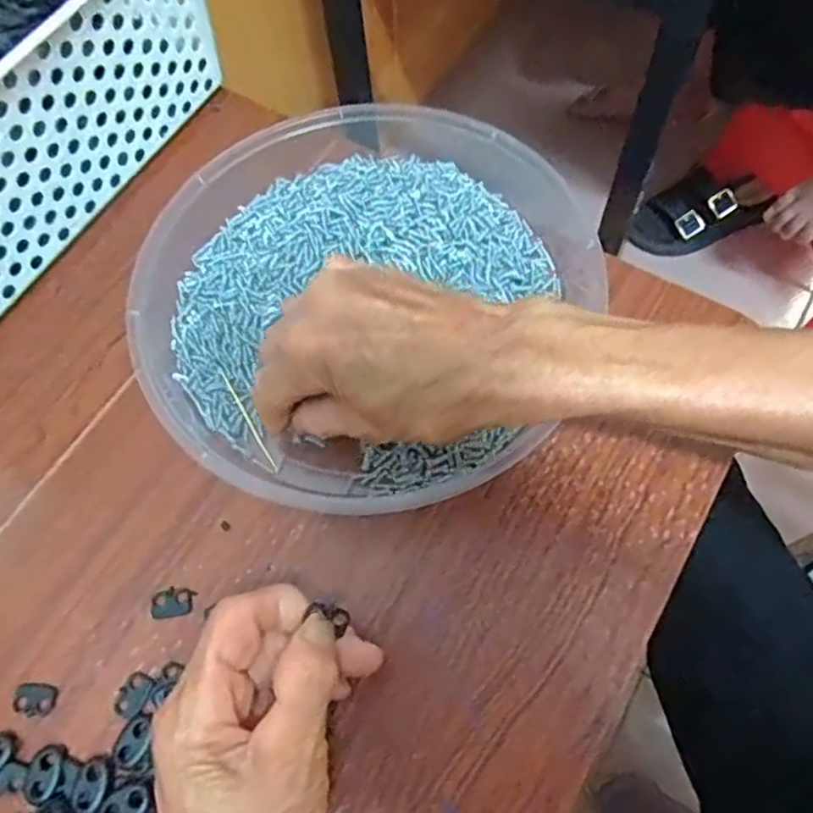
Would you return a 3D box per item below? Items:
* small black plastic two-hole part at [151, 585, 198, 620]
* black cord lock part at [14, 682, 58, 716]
[{"bbox_3d":[-0.109,0.092,0.318,0.020,0.005,0.013,-8,65,-1],"label":"small black plastic two-hole part"},{"bbox_3d":[-0.167,0.131,0.303,0.019,0.004,0.013,2,65,4],"label":"black cord lock part"}]

